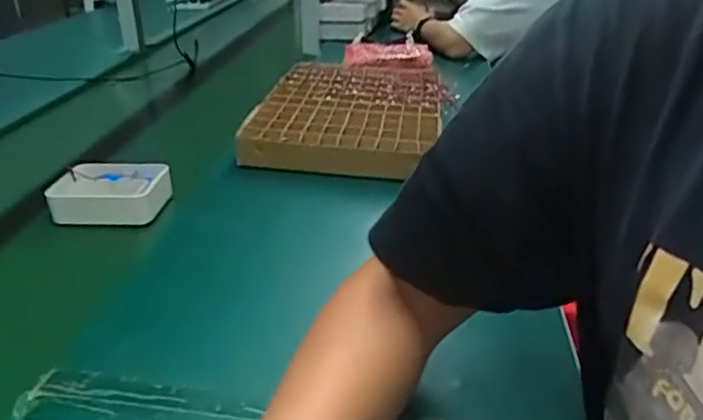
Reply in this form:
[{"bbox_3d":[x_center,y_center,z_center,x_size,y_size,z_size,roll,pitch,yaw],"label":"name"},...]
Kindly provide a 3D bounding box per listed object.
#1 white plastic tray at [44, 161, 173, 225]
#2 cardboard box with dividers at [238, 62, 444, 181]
[{"bbox_3d":[-0.313,-0.026,0.782,0.137,0.054,0.103,-1,27,-3],"label":"white plastic tray"},{"bbox_3d":[0.004,-0.179,1.059,0.285,0.053,0.486,3,27,6],"label":"cardboard box with dividers"}]

